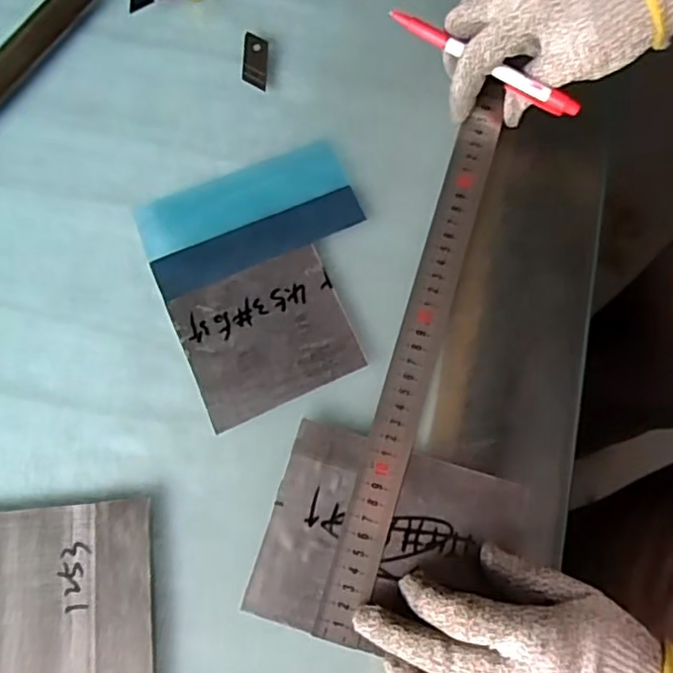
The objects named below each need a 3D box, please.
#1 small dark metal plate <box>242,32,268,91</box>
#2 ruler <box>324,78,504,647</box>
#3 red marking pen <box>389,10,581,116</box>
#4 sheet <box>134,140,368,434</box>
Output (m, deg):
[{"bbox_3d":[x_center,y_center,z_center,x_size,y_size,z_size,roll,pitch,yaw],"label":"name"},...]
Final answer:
[{"bbox_3d":[-0.061,-0.206,0.455,0.018,0.005,0.046,3,74,-7],"label":"small dark metal plate"},{"bbox_3d":[0.052,0.001,0.388,0.024,0.004,0.361,16,76,4],"label":"ruler"},{"bbox_3d":[0.097,-0.181,0.402,0.138,0.014,0.009,31,76,6],"label":"red marking pen"},{"bbox_3d":[-0.043,-0.042,0.408,0.142,0.008,0.167,-22,76,-8],"label":"sheet"}]

